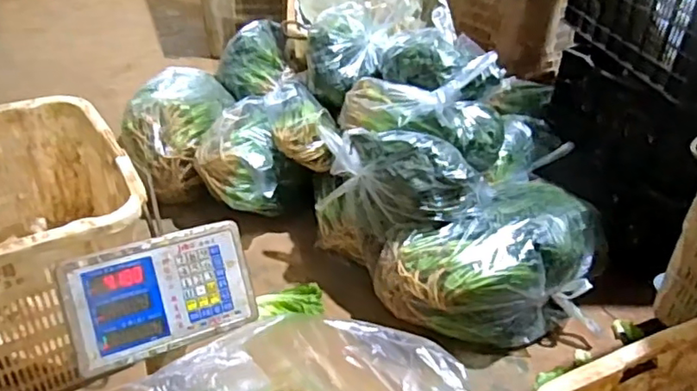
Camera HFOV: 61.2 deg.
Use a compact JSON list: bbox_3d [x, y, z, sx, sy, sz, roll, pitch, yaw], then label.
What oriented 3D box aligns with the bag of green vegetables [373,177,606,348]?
[{"bbox_3d":[0.297,0.140,1.217,0.474,0.227,0.257,-11,38,-22],"label":"bag of green vegetables"}]

